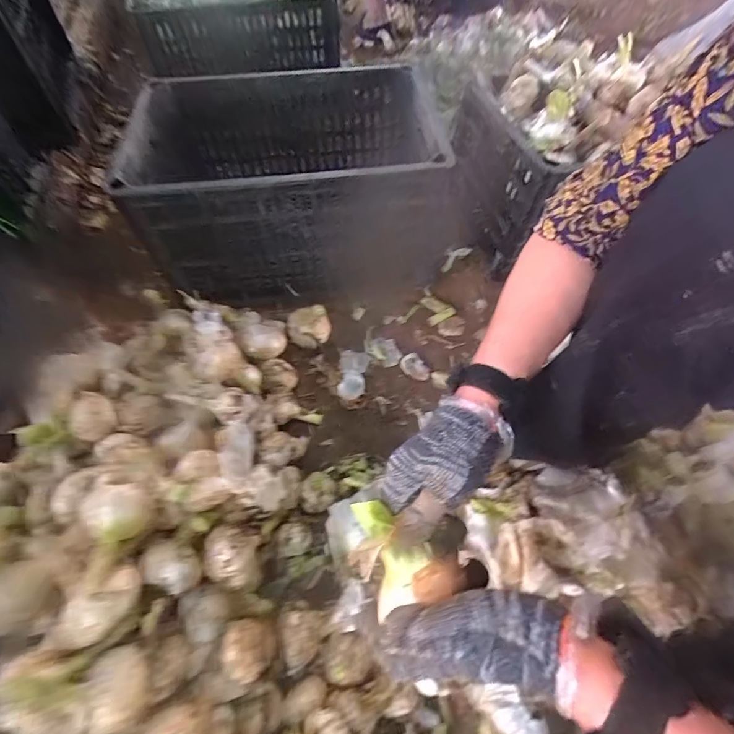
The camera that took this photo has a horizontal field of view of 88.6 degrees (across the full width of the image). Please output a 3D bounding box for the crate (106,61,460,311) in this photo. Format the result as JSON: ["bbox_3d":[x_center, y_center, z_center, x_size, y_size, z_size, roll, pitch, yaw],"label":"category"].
[{"bbox_3d":[-0.121,-0.281,0.602,0.386,0.242,0.274,-3,58,-4],"label":"crate"}]

